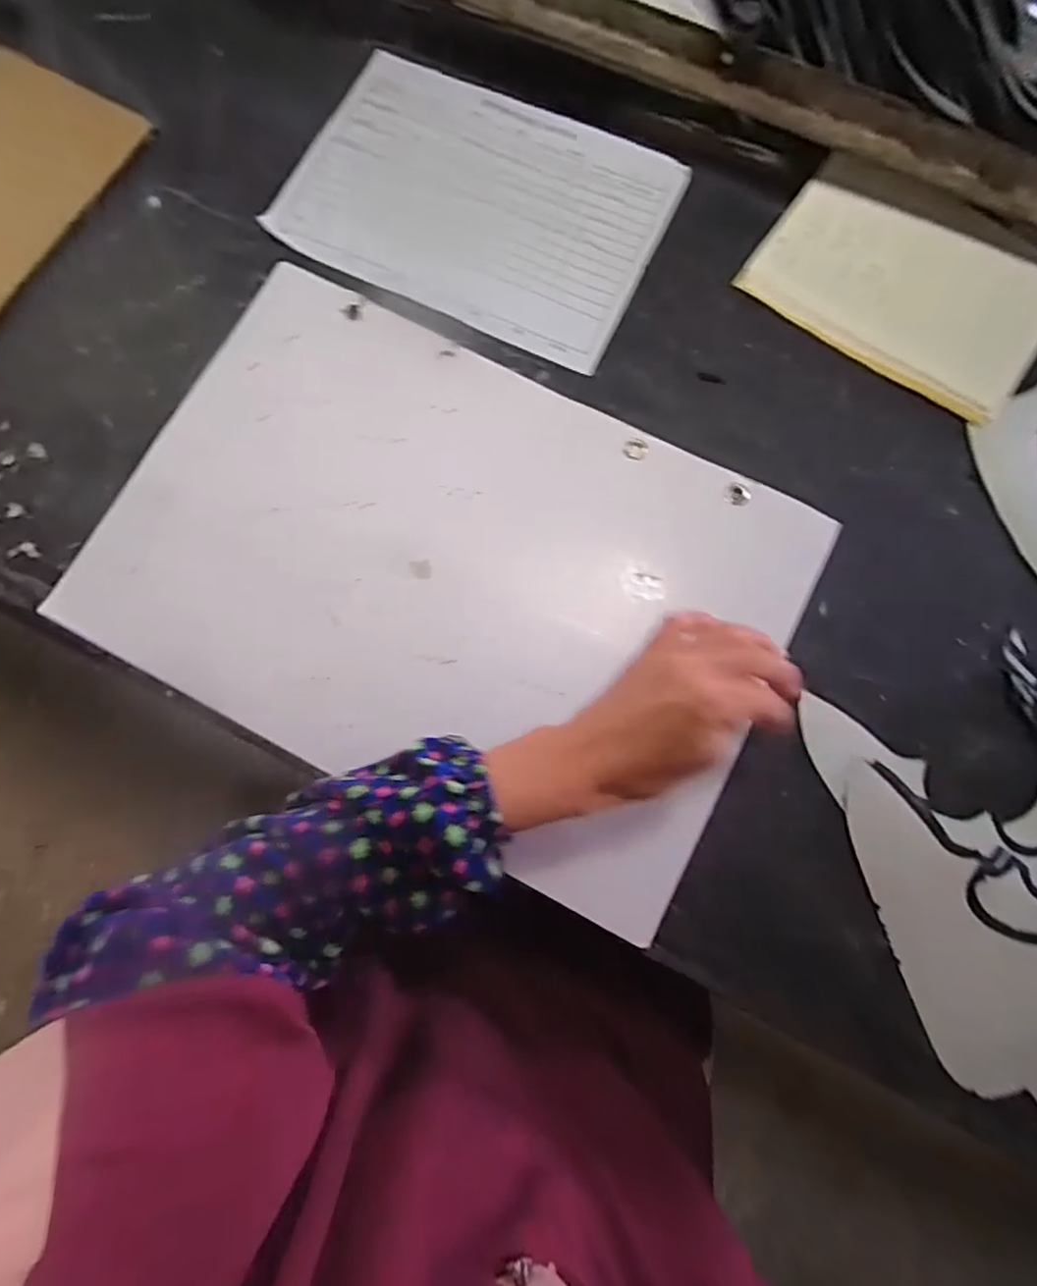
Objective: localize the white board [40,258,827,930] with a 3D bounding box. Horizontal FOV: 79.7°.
[{"bbox_3d":[-0.049,-0.054,0.440,0.460,0.012,0.316,28,80,5],"label":"white board"}]

